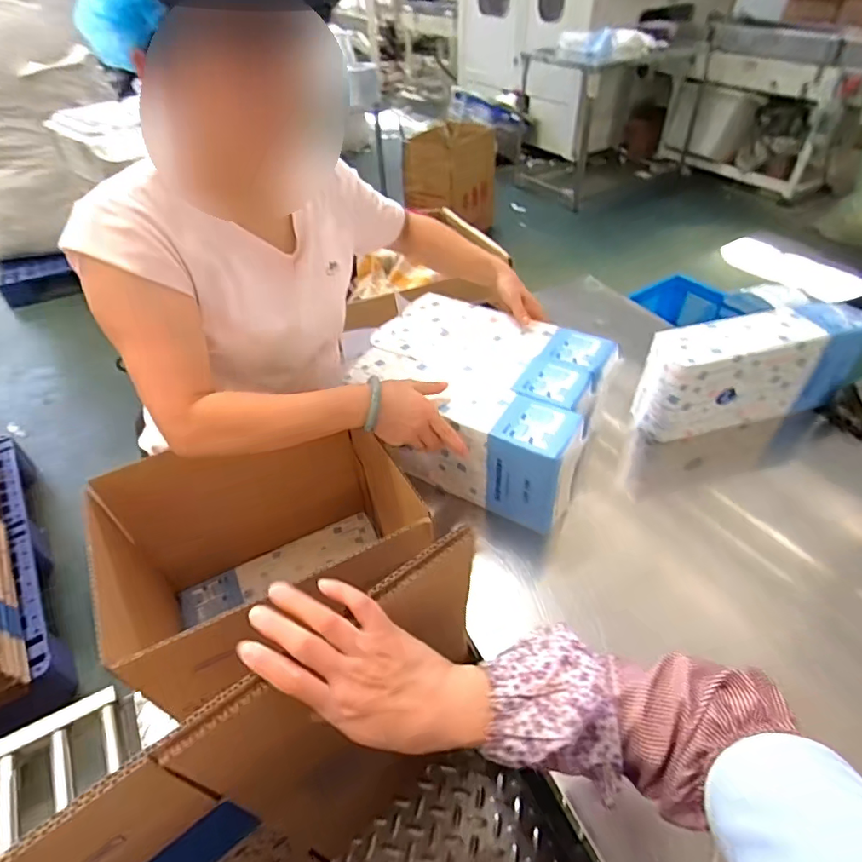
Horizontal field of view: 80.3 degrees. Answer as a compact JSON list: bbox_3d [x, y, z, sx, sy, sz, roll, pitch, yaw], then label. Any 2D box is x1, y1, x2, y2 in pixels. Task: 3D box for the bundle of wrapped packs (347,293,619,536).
[{"bbox_3d":[0.075,-0.047,0.788,0.336,0.159,0.253,20,48,22],"label":"bundle of wrapped packs"}]

